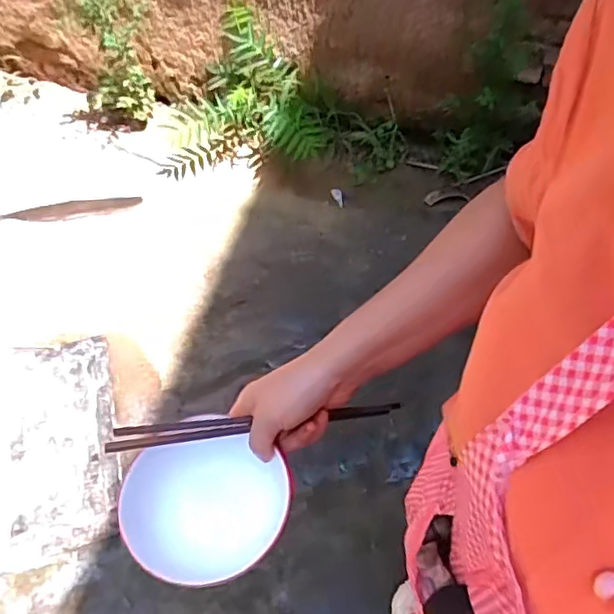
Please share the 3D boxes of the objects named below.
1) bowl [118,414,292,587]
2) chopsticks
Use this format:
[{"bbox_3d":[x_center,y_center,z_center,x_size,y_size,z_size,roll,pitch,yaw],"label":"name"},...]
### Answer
[{"bbox_3d":[-0.084,0.162,0.510,0.137,0.071,0.127,-1,58,1],"label":"bowl"},{"bbox_3d":[-0.042,0.099,0.524,0.246,0.012,0.022,-5,57,-13],"label":"chopsticks"}]

